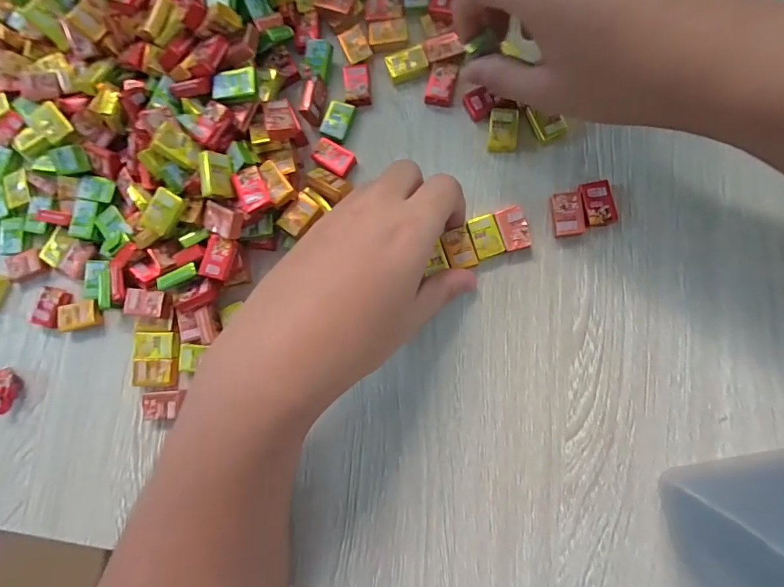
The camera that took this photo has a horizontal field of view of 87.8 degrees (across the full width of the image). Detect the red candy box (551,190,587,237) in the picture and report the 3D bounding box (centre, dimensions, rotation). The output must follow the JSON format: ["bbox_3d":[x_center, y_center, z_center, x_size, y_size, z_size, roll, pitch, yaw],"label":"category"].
[{"bbox_3d":[0.106,-0.047,0.246,0.017,0.008,0.026,-5,82,6],"label":"red candy box"}]

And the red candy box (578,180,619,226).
[{"bbox_3d":[0.123,-0.053,0.245,0.019,0.009,0.027,-13,81,5],"label":"red candy box"}]

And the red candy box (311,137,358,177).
[{"bbox_3d":[-0.038,-0.089,0.269,0.027,0.007,0.018,34,88,10],"label":"red candy box"}]

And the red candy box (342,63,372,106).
[{"bbox_3d":[-0.024,-0.139,0.273,0.018,0.006,0.028,-7,82,6],"label":"red candy box"}]

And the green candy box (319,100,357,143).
[{"bbox_3d":[-0.037,-0.114,0.270,0.018,0.005,0.027,19,85,9],"label":"green candy box"}]

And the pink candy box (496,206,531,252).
[{"bbox_3d":[0.074,-0.039,0.249,0.016,0.008,0.026,-15,81,5],"label":"pink candy box"}]

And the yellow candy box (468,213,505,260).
[{"bbox_3d":[0.057,-0.035,0.248,0.017,0.004,0.025,-18,81,4],"label":"yellow candy box"}]

